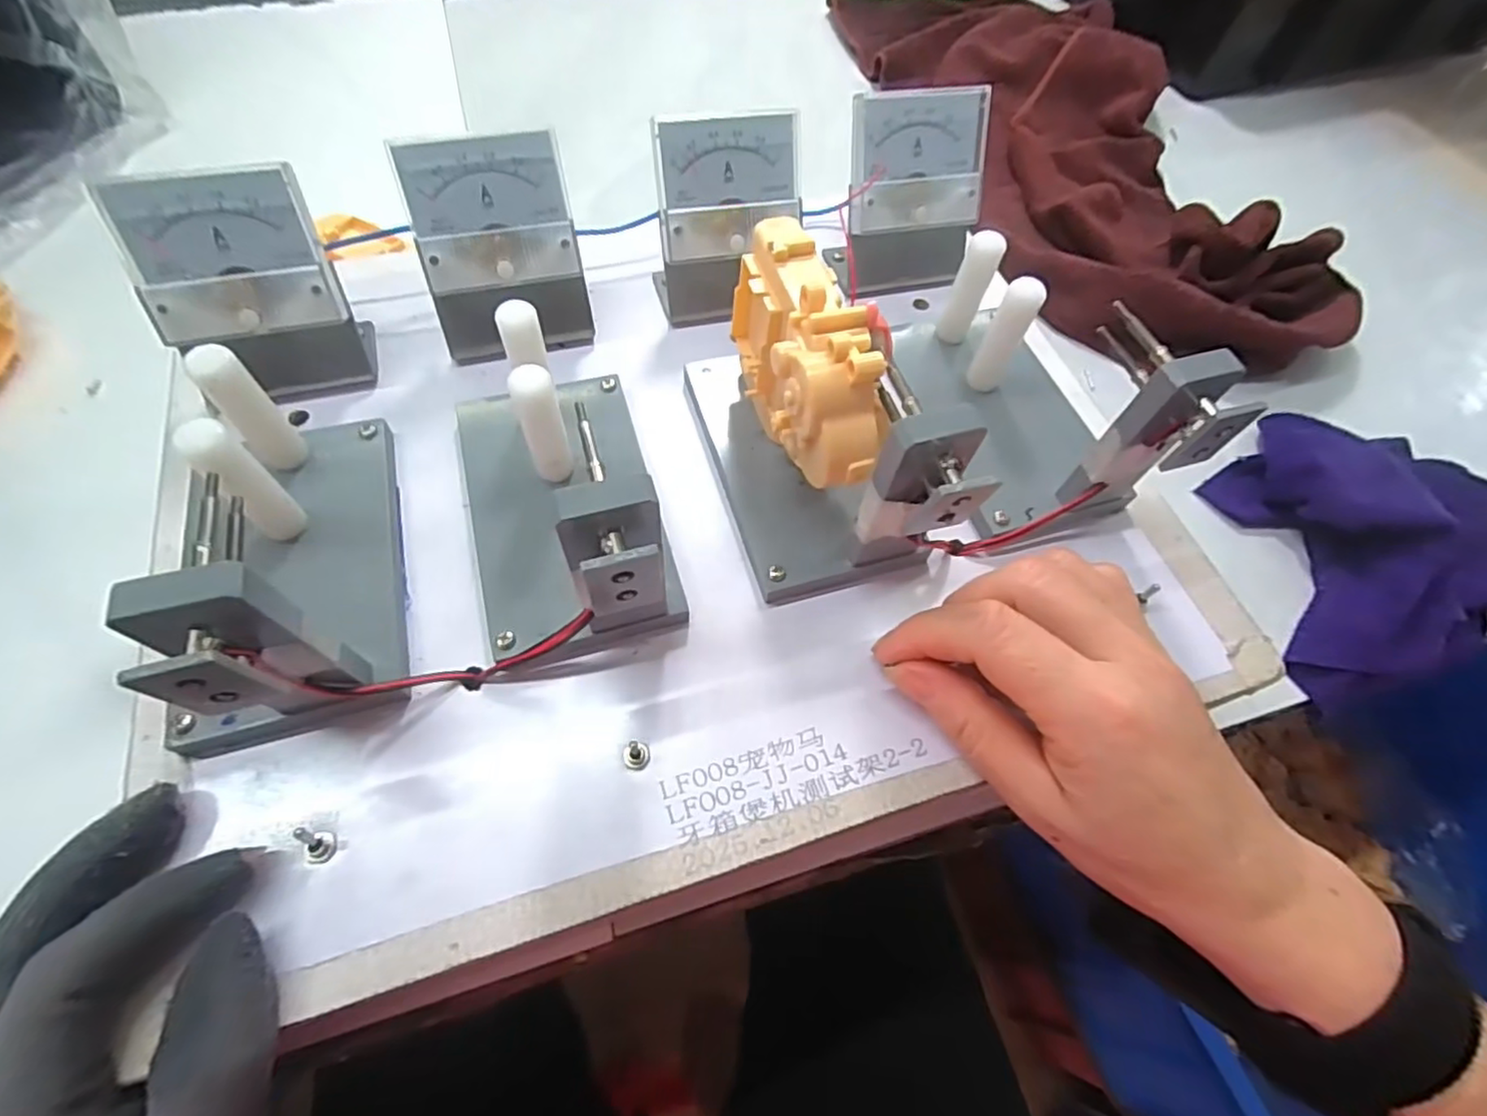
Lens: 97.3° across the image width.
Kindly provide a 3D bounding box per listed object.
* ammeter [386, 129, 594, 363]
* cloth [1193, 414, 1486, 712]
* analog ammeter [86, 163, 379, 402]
[{"bbox_3d":[-0.103,-0.131,0.279,0.063,0.072,0.046,-11,63,-10],"label":"ammeter"},{"bbox_3d":[0.339,-0.017,0.349,0.171,0.042,0.149,-14,63,-11],"label":"cloth"},{"bbox_3d":[-0.192,-0.100,0.255,0.065,0.075,0.042,-13,63,-11],"label":"analog ammeter"}]

